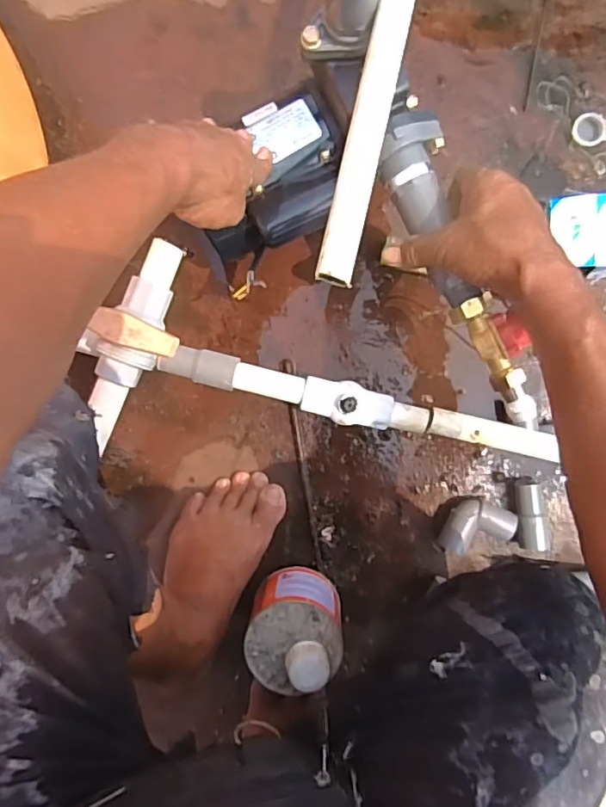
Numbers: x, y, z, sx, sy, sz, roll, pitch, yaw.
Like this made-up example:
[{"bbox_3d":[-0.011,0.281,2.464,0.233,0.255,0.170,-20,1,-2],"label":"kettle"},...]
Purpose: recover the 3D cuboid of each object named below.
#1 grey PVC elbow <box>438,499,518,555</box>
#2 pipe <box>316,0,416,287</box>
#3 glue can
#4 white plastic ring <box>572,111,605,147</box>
[{"bbox_3d":[0.199,0.144,0.640,0.069,0.033,0.060,16,92,1],"label":"grey PVC elbow"},{"bbox_3d":[0.074,-0.320,0.431,0.026,0.026,0.472,13,88,1],"label":"pipe"},{"bbox_3d":[-0.010,0.245,0.605,0.096,0.123,0.103,0,91,2],"label":"glue can"},{"bbox_3d":[0.326,-0.309,0.635,0.039,0.008,0.038,0,91,2],"label":"white plastic ring"}]

